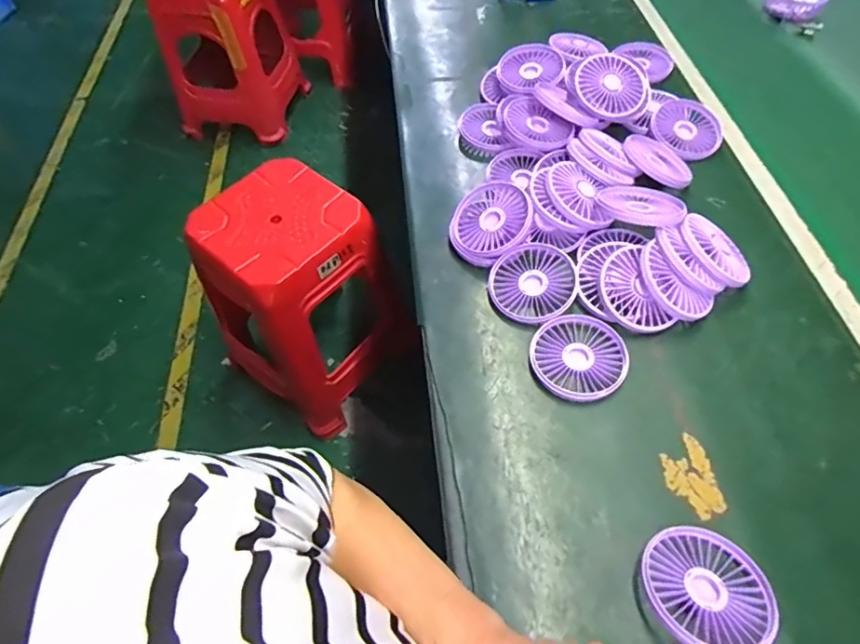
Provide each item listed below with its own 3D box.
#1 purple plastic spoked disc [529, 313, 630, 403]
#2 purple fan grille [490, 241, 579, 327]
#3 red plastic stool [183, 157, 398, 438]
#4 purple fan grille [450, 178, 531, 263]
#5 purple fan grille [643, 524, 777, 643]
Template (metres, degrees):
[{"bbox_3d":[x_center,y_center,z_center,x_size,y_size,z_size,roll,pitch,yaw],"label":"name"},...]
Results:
[{"bbox_3d":[0.142,0.033,0.497,0.083,0.012,0.087,-1,57,2],"label":"purple plastic spoked disc"},{"bbox_3d":[0.107,-0.041,0.548,0.089,0.015,0.089,-5,67,12],"label":"purple fan grille"},{"bbox_3d":[-0.275,-0.046,1.133,0.306,0.449,0.312,34,65,22],"label":"red plastic stool"},{"bbox_3d":[0.066,-0.110,0.571,0.095,0.015,0.087,-7,69,19],"label":"purple fan grille"},{"bbox_3d":[0.201,0.191,0.376,0.088,0.006,0.085,1,39,-1],"label":"purple fan grille"}]

